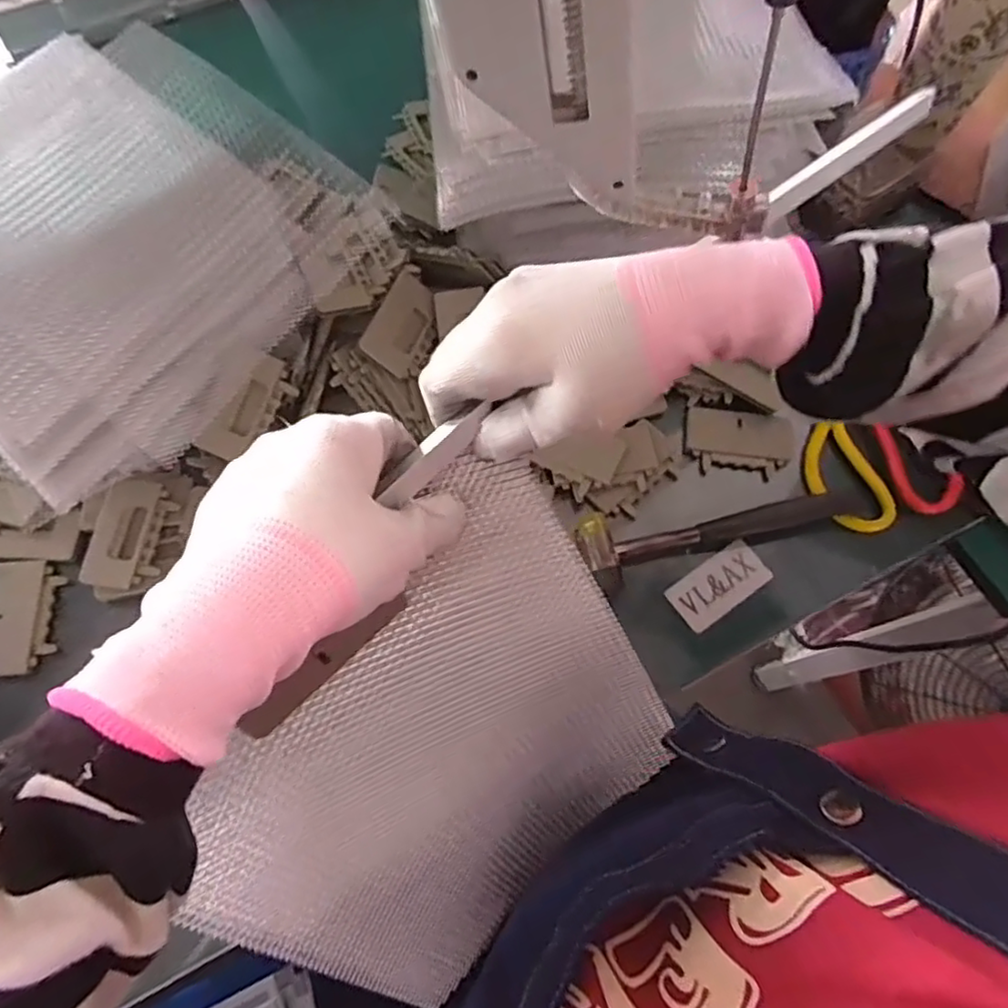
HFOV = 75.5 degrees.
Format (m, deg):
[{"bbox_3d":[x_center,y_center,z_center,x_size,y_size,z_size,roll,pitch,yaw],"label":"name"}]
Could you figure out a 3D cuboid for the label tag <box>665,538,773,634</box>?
[{"bbox_3d":[0.169,0.063,0.508,0.080,0.006,0.041,-33,73,-12],"label":"label tag"}]

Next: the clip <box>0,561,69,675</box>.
[{"bbox_3d":[-0.367,0.086,0.493,0.050,0.016,0.083,-3,70,-2],"label":"clip"}]

